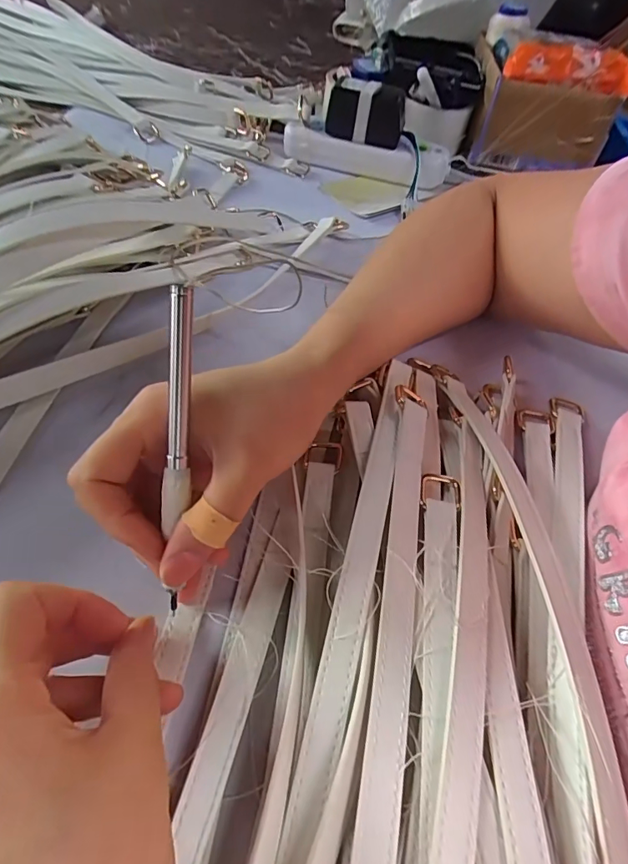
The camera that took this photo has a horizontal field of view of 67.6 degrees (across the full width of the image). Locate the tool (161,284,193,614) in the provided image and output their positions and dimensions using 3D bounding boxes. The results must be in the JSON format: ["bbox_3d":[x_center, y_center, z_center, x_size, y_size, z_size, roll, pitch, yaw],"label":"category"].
[{"bbox_3d":[-0.056,0.008,0.192,0.010,0.129,0.011,4,7,-2],"label":"tool"}]

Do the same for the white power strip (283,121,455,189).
[{"bbox_3d":[0.051,-0.290,0.494,0.175,0.033,0.043,16,52,3],"label":"white power strip"}]

